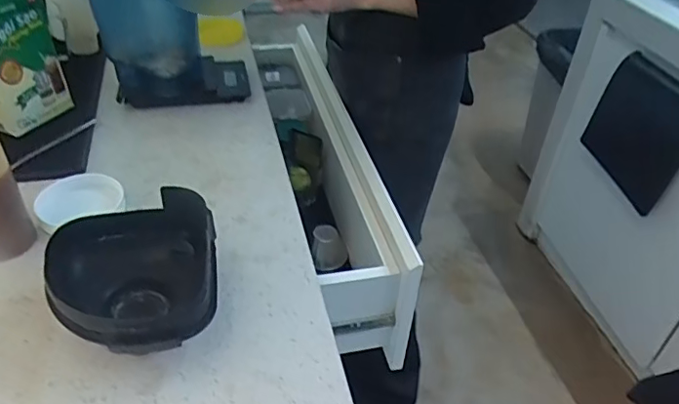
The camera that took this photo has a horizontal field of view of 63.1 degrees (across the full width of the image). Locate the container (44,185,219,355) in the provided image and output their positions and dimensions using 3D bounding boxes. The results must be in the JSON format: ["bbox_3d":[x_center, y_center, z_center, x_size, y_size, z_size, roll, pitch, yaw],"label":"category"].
[{"bbox_3d":[-0.182,0.073,0.495,0.142,0.083,0.153,-6,41,-11],"label":"container"}]

